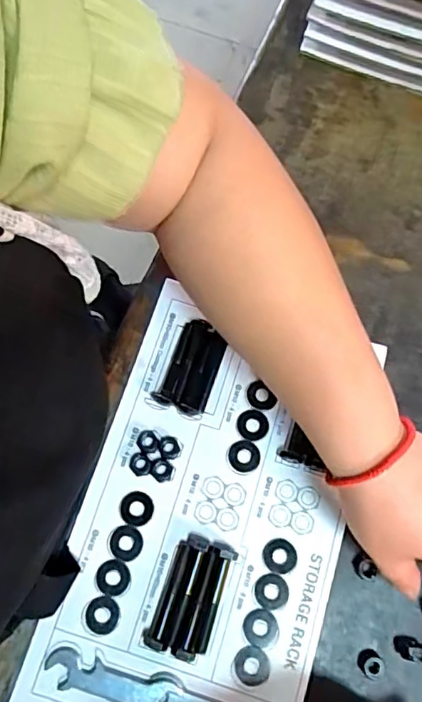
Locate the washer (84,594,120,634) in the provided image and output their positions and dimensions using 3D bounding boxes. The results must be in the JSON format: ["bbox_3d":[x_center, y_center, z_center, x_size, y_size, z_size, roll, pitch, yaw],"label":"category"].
[{"bbox_3d":[-0.077,0.186,0.384,0.023,0.004,0.025,0,74,-1],"label":"washer"}]

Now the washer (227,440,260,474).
[{"bbox_3d":[0.025,0.081,0.418,0.024,0.004,0.023,0,74,-1],"label":"washer"}]

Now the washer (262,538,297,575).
[{"bbox_3d":[0.050,0.149,0.397,0.025,0.004,0.023,0,74,-1],"label":"washer"}]

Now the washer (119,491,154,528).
[{"bbox_3d":[-0.055,0.117,0.403,0.024,0.004,0.024,0,74,-1],"label":"washer"}]

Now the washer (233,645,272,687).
[{"bbox_3d":[0.029,0.219,0.378,0.025,0.004,0.025,0,74,-1],"label":"washer"}]

